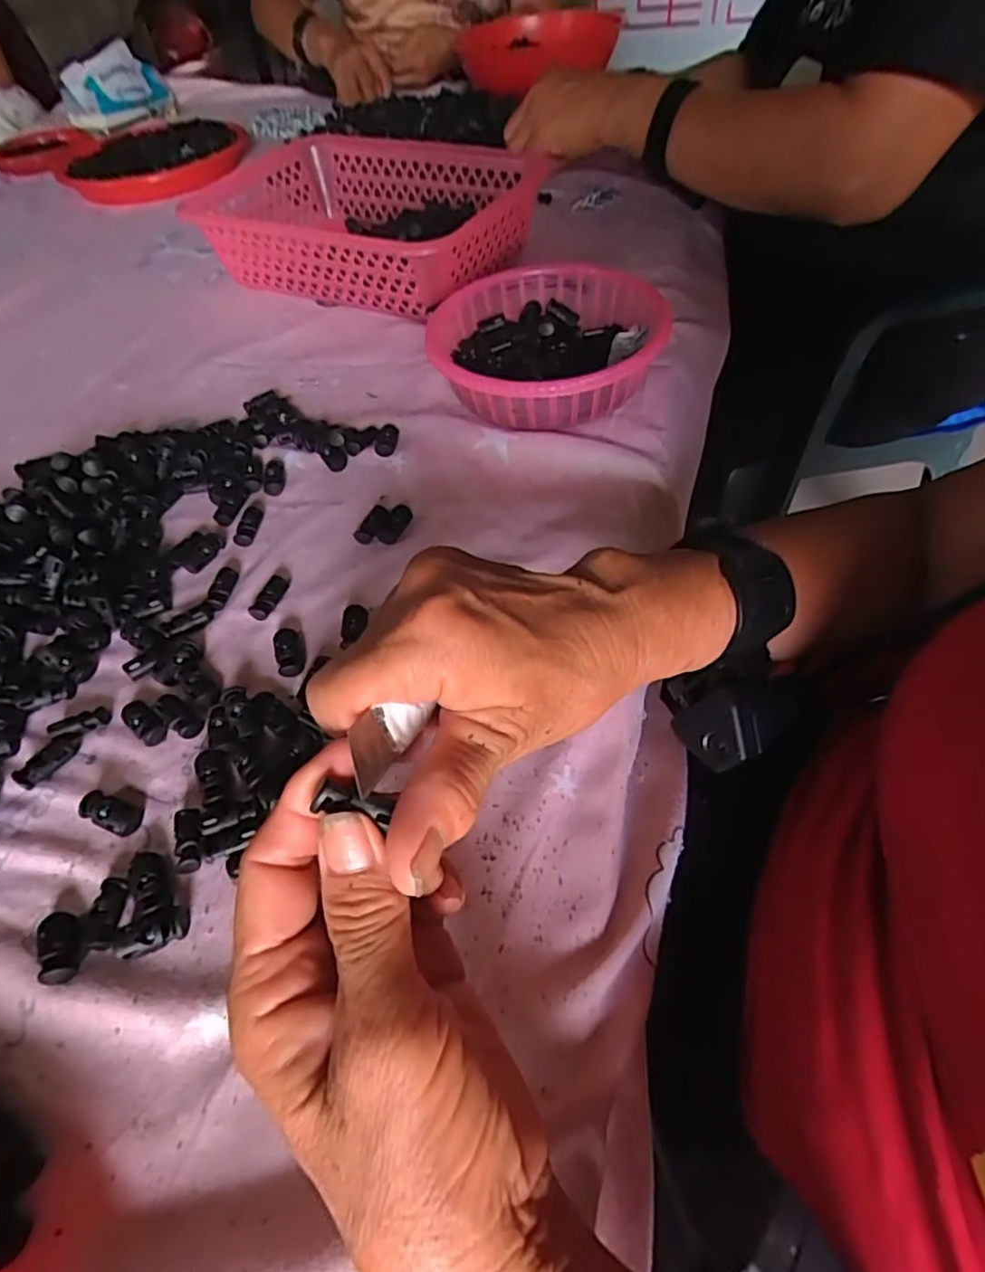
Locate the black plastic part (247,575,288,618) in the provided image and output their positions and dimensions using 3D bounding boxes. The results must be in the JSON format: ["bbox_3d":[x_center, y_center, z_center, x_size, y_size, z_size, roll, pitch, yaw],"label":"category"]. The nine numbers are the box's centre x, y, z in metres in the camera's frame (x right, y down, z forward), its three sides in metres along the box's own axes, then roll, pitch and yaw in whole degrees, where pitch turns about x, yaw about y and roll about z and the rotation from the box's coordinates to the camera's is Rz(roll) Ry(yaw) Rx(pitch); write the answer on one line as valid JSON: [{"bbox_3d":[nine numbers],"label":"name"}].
[{"bbox_3d":[-0.130,-0.023,0.373,0.013,0.008,0.030,10,54,12],"label":"black plastic part"}]

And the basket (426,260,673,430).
[{"bbox_3d":[0.040,-0.214,0.480,0.164,0.054,0.169,-2,53,3],"label":"basket"}]

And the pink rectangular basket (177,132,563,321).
[{"bbox_3d":[-0.122,-0.401,0.625,0.296,0.082,0.211,21,57,20],"label":"pink rectangular basket"}]

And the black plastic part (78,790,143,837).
[{"bbox_3d":[-0.178,0.083,0.299,0.029,0.009,0.015,13,55,14],"label":"black plastic part"}]

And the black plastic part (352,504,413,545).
[{"bbox_3d":[-0.069,-0.073,0.412,0.026,0.008,0.038,17,56,17],"label":"black plastic part"}]

